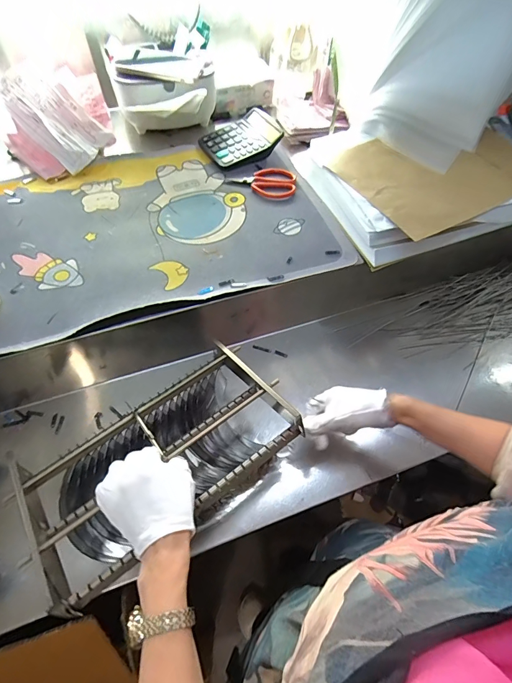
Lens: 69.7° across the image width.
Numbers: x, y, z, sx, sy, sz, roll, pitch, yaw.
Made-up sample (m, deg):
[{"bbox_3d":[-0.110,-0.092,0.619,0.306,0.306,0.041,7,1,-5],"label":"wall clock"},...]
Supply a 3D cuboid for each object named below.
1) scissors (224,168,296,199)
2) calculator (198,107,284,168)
[{"bbox_3d":[0.009,-0.295,0.674,0.127,0.016,0.069,3,58,0],"label":"scissors"},{"bbox_3d":[-0.026,-0.397,0.719,0.149,0.039,0.108,-24,62,-16],"label":"calculator"}]

